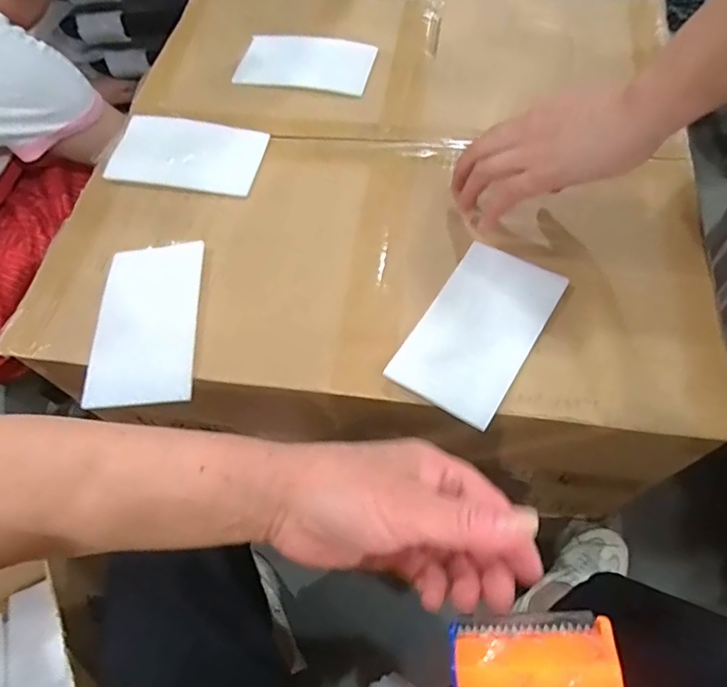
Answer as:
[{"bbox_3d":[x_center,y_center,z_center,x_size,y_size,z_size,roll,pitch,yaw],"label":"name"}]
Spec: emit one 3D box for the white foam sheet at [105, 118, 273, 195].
[{"bbox_3d":[-0.165,-0.179,0.503,0.137,0.010,0.074,8,73,-1],"label":"white foam sheet"}]

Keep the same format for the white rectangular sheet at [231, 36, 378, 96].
[{"bbox_3d":[-0.061,-0.298,0.563,0.138,0.016,0.069,10,63,9],"label":"white rectangular sheet"}]

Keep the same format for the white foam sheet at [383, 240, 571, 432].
[{"bbox_3d":[0.085,-0.010,0.392,0.079,0.013,0.138,28,67,17],"label":"white foam sheet"}]

